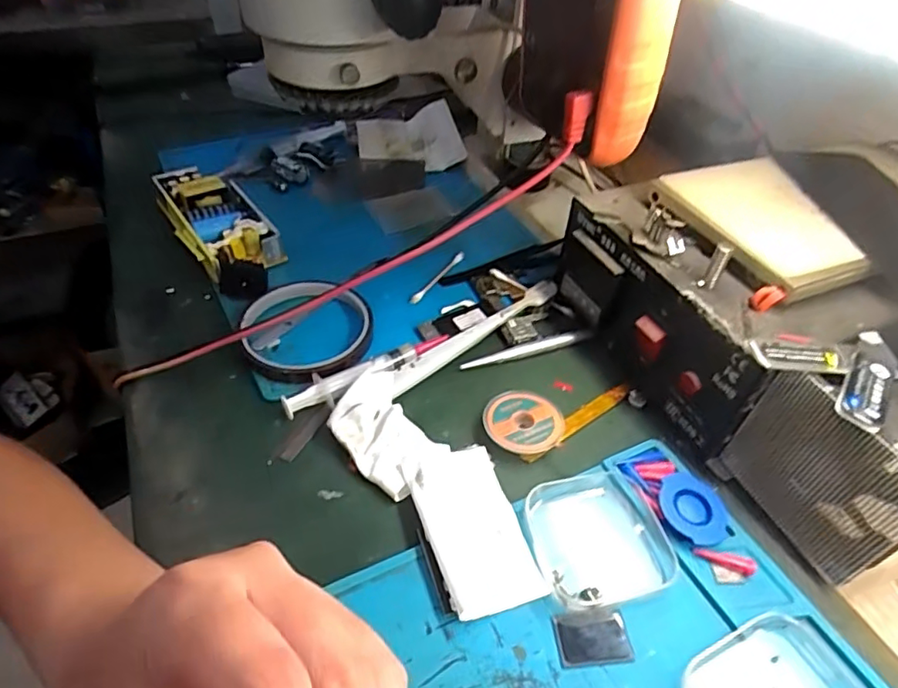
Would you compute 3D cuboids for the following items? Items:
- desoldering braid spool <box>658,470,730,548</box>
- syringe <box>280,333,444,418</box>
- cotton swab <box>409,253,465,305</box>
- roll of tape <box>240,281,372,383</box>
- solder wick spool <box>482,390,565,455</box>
[{"bbox_3d":[0.125,0.085,0.294,0.034,0.011,0.036,1,44,-1],"label":"desoldering braid spool"},{"bbox_3d":[-0.048,0.018,0.353,0.109,0.010,0.020,-21,49,-23],"label":"syringe"},{"bbox_3d":[-0.009,-0.050,0.434,0.006,0.006,0.071,24,48,21],"label":"cotton swab"},{"bbox_3d":[-0.091,-0.009,0.374,0.082,0.018,0.087,1,44,-1],"label":"roll of tape"},{"bbox_3d":[0.043,0.046,0.335,0.046,0.011,0.041,-3,45,-6],"label":"solder wick spool"}]

